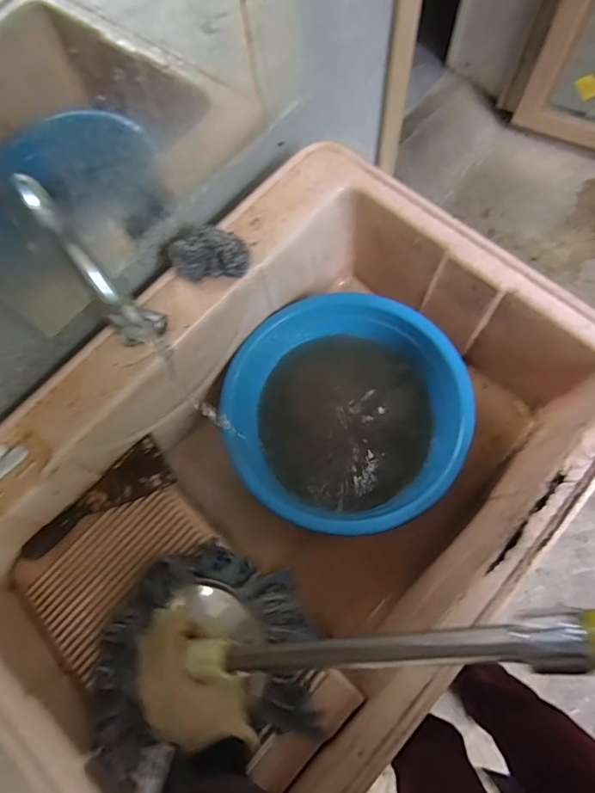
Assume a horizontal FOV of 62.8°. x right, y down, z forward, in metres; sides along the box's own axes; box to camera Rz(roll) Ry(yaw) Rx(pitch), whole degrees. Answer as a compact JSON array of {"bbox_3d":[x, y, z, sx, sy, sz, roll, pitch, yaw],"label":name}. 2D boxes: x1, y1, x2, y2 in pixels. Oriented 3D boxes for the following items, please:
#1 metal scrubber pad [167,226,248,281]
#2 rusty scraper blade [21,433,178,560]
[{"bbox_3d":[-0.116,-0.194,0.629,0.104,0.042,0.078,-4,73,3],"label":"metal scrubber pad"},{"bbox_3d":[-0.273,0.141,0.660,0.213,0.013,0.082,-34,56,-5],"label":"rusty scraper blade"}]

